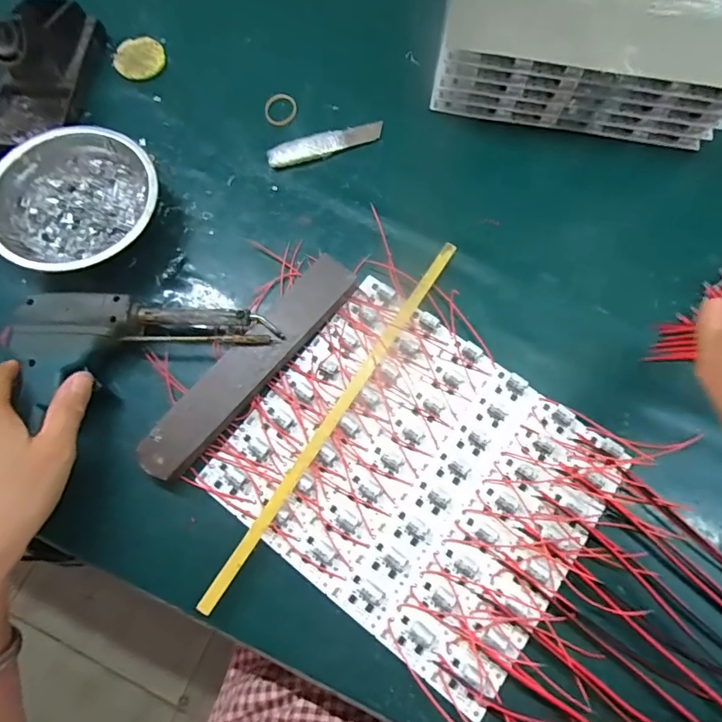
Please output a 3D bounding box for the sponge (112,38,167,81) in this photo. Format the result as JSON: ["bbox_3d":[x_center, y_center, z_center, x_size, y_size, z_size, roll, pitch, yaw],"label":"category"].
[{"bbox_3d":[-0.206,-0.283,0.441,0.043,0.011,0.048,-6,75,-2],"label":"sponge"}]

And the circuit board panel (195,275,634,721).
[{"bbox_3d":[0.039,0.077,0.334,0.237,0.014,0.199,37,77,9],"label":"circuit board panel"}]

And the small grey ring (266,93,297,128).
[{"bbox_3d":[-0.072,-0.227,0.428,0.027,0.006,0.035,16,75,3],"label":"small grey ring"}]

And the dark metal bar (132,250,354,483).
[{"bbox_3d":[-0.080,-0.001,0.352,0.039,0.016,0.202,38,77,9],"label":"dark metal bar"}]

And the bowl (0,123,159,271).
[{"bbox_3d":[-0.222,-0.126,0.379,0.122,0.048,0.129,0,75,-1],"label":"bowl"}]

